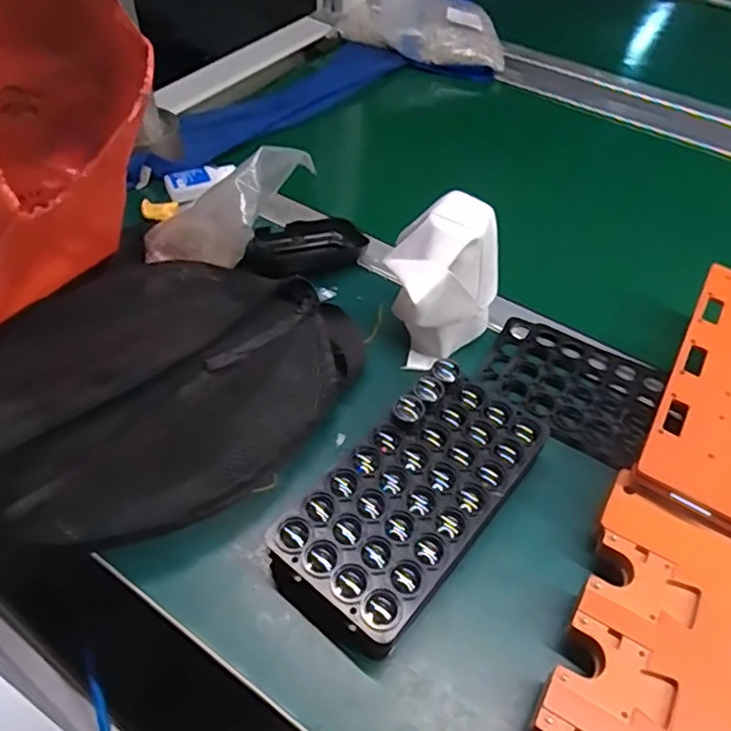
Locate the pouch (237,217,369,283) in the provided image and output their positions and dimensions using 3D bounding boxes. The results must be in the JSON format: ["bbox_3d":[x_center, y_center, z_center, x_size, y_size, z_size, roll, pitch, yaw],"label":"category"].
[{"bbox_3d":[-0.059,-0.110,0.591,0.131,0.034,0.053,-19,53,-32],"label":"pouch"}]

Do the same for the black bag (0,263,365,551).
[{"bbox_3d":[-0.161,0.016,0.465,0.301,0.060,0.219,-32,58,-25],"label":"black bag"}]

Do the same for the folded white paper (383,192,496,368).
[{"bbox_3d":[0.062,-0.069,0.506,0.097,0.120,0.077,-17,53,-16],"label":"folded white paper"}]

